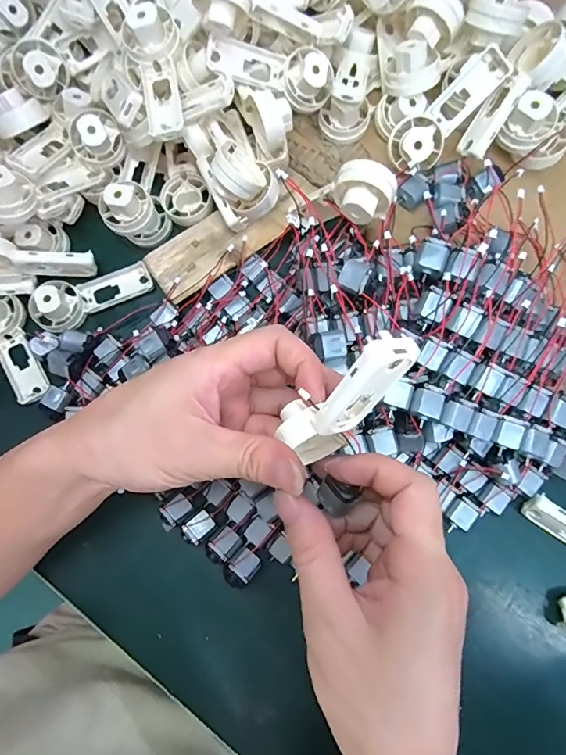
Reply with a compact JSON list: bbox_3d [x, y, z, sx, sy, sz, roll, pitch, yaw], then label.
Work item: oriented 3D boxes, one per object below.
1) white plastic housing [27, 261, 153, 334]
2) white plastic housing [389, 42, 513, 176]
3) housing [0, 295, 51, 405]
[{"bbox_3d":[-0.150,-0.065,0.346,0.091,0.022,0.038,-26,79,-17],"label":"white plastic housing"},{"bbox_3d":[0.118,-0.193,0.320,0.093,0.023,0.034,-45,81,13],"label":"white plastic housing"},{"bbox_3d":[-0.206,-0.021,0.335,0.037,0.024,0.084,-26,94,-5],"label":"housing"}]

